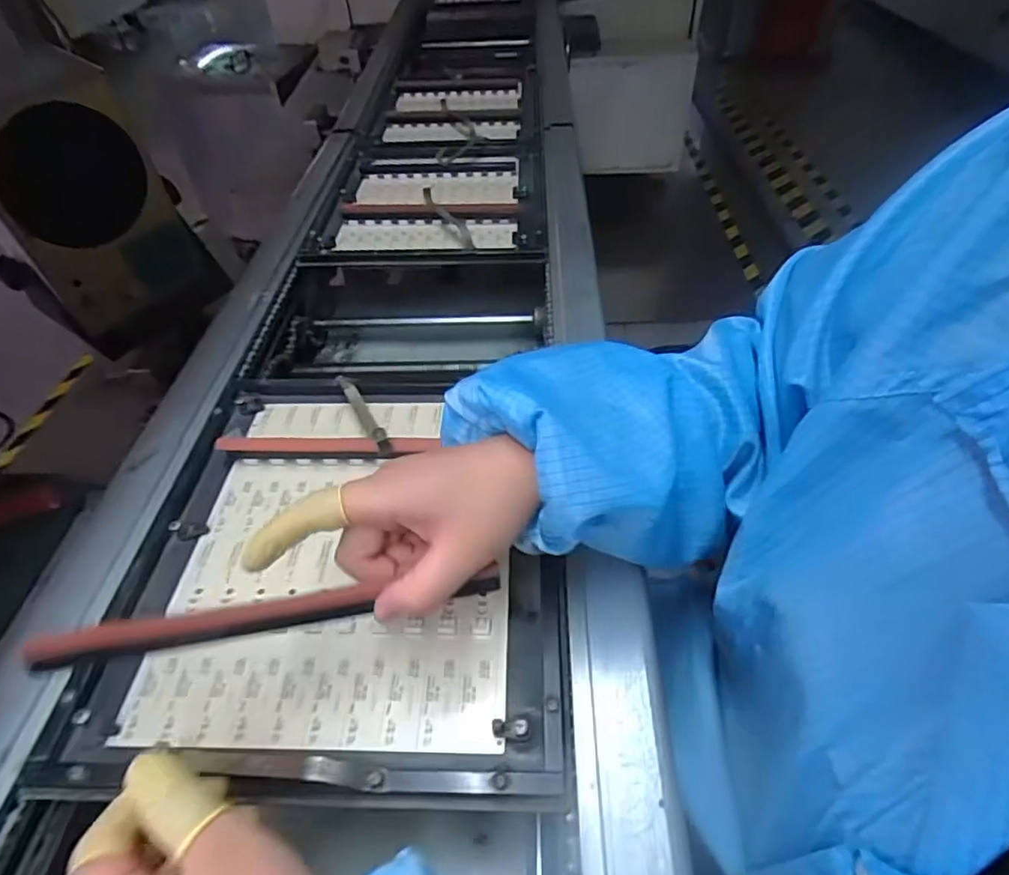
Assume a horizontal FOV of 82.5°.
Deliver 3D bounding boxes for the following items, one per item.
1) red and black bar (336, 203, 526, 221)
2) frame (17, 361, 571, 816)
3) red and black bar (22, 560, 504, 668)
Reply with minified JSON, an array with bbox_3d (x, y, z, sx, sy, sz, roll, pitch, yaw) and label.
[{"bbox_3d":[-0.088,-0.266,0.683,0.208,0.024,0.022,-1,47,2],"label":"red and black bar"},{"bbox_3d":[-0.105,0.059,0.384,0.276,0.035,0.309,0,48,1],"label":"frame"},{"bbox_3d":[-0.104,0.083,0.272,0.206,0.013,0.013,-5,48,-14],"label":"red and black bar"}]

